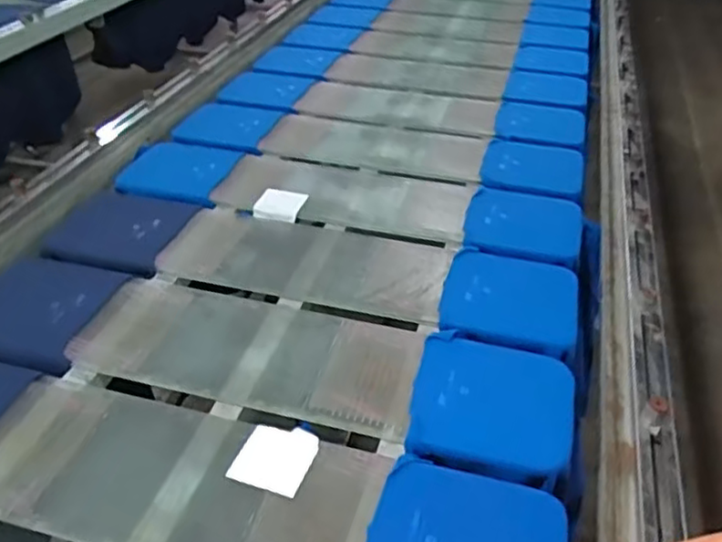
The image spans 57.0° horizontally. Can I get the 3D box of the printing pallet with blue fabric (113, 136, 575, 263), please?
[{"bbox_3d":[-0.023,-0.156,1.312,0.887,0.026,0.244,9,38,10],"label":"printing pallet with blue fabric"}]

